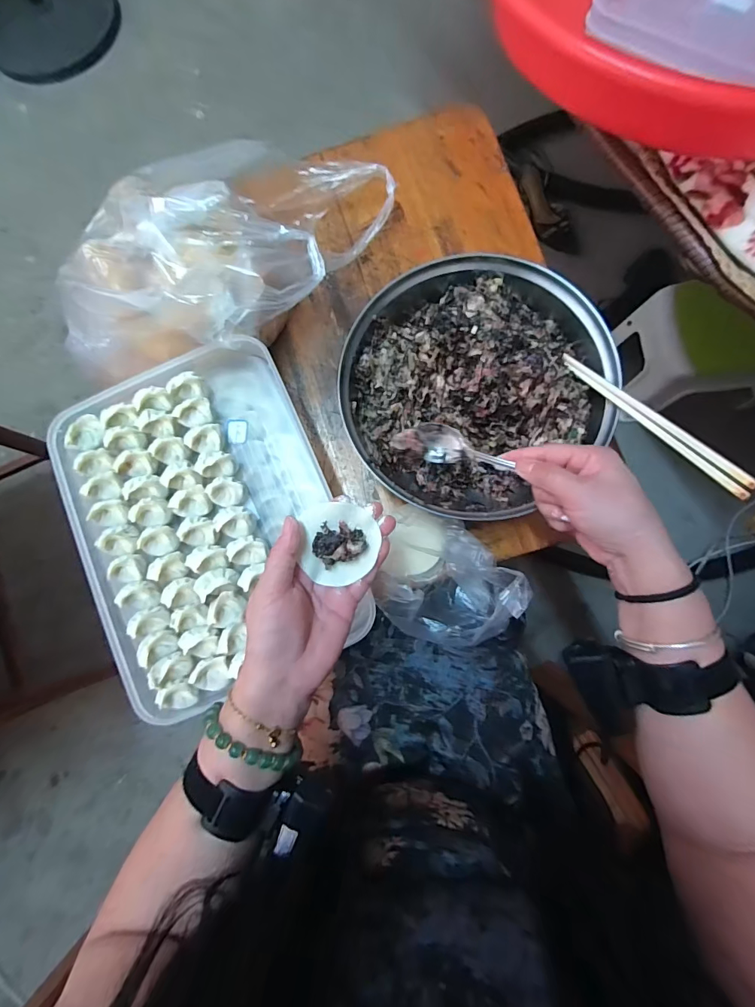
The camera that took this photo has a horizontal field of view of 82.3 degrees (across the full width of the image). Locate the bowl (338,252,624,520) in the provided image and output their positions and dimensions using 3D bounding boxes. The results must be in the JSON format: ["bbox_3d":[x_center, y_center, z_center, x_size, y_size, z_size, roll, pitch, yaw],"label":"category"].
[{"bbox_3d":[0.096,-0.121,0.457,0.253,0.094,0.265,0,81,3],"label":"bowl"}]

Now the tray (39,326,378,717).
[{"bbox_3d":[-0.176,0.017,0.455,0.246,0.051,0.335,-23,80,-1],"label":"tray"}]

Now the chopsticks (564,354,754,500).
[{"bbox_3d":[0.243,-0.079,0.393,0.015,0.012,0.209,-28,52,-1],"label":"chopsticks"}]

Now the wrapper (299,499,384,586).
[{"bbox_3d":[-0.031,0.033,0.352,0.058,0.017,0.063,-1,81,3],"label":"wrapper"}]

